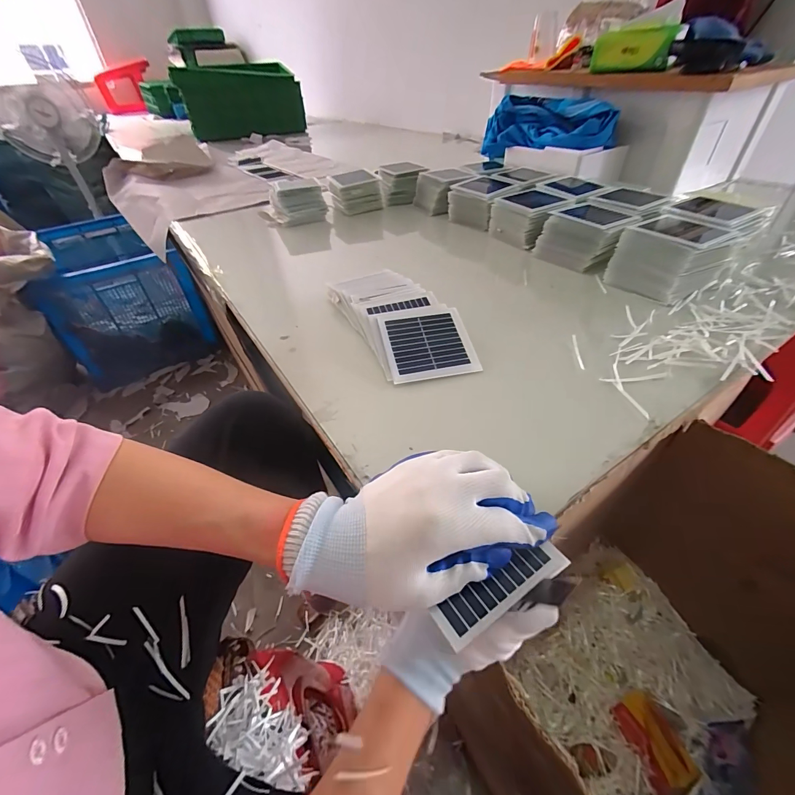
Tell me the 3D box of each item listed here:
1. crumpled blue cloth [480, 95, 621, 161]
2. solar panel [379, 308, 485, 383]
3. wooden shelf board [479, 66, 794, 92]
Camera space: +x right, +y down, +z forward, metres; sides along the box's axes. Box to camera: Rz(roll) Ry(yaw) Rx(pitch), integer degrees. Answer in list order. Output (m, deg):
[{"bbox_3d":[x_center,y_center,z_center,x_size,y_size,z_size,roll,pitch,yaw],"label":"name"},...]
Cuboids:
[{"bbox_3d":[0.300,-0.585,0.805,0.130,0.106,0.324,-20,45,-18],"label":"crumpled blue cloth"},{"bbox_3d":[0.033,-0.060,0.401,0.094,0.005,0.093,-9,58,-9],"label":"solar panel"},{"bbox_3d":[0.507,-0.715,0.816,0.344,0.030,0.549,-23,46,-21],"label":"wooden shelf board"}]

